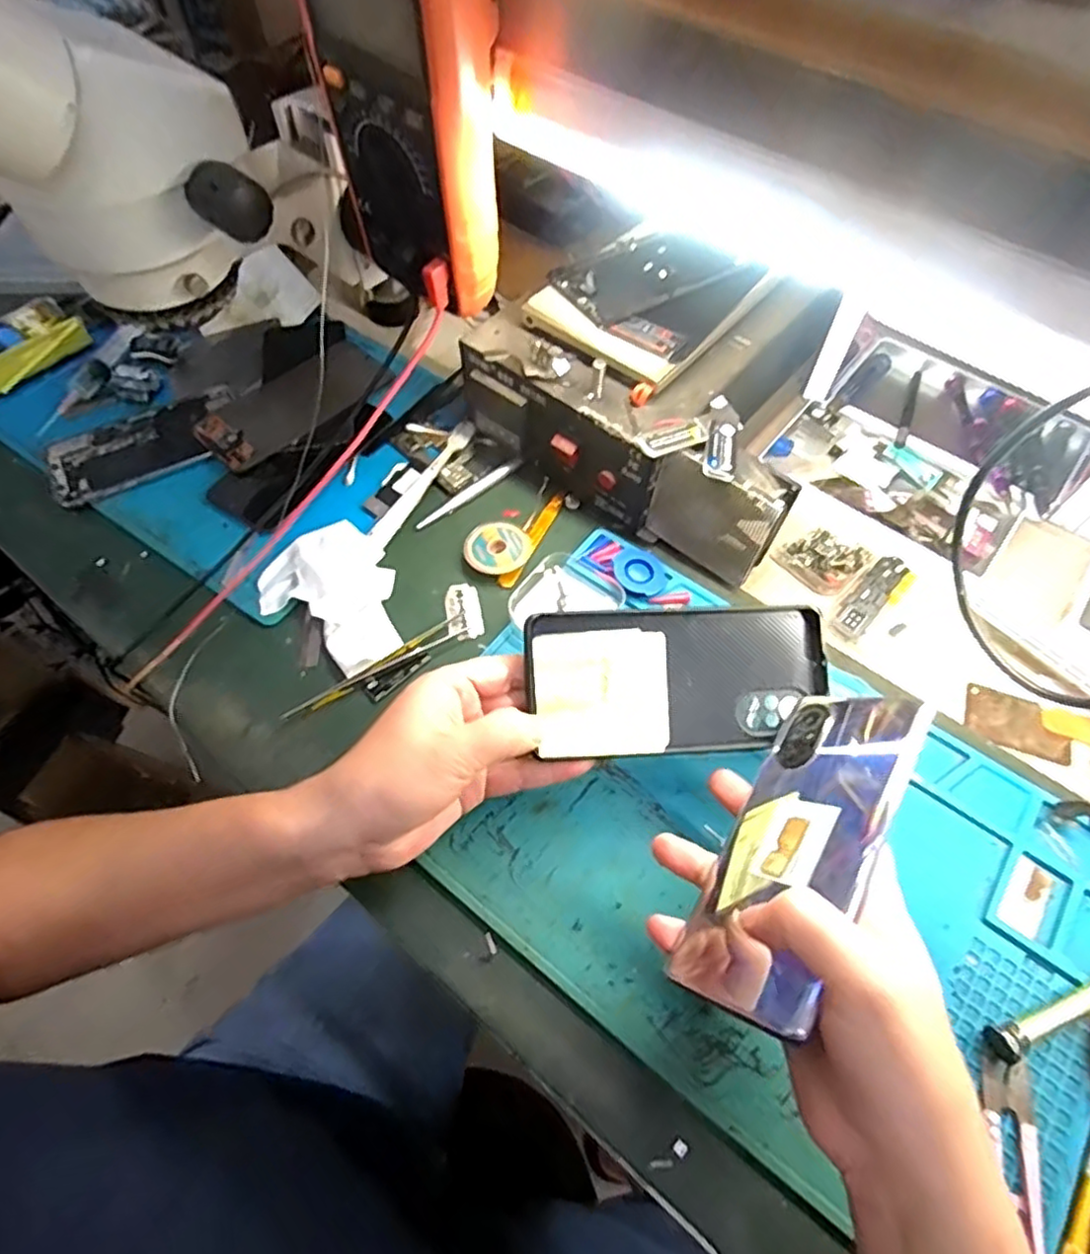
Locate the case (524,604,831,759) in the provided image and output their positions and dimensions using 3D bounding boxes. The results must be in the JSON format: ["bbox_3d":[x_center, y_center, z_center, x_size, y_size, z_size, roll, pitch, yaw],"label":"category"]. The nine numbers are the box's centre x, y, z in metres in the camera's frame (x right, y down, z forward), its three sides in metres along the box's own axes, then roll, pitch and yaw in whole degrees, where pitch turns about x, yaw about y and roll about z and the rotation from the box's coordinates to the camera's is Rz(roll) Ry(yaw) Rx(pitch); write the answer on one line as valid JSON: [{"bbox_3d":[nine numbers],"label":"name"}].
[{"bbox_3d":[0.073,0.028,0.356,0.161,0.006,0.075,-2,86,-6],"label":"case"}]

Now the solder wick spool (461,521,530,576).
[{"bbox_3d":[-0.033,-0.055,0.463,0.045,0.010,0.040,5,61,3],"label":"solder wick spool"}]

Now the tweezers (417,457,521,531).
[{"bbox_3d":[-0.056,-0.100,0.492,0.095,0.007,0.010,-37,67,-18],"label":"tweezers"}]

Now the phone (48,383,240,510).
[{"bbox_3d":[-0.304,-0.140,0.508,0.137,0.011,0.070,-27,64,-14],"label":"phone"}]

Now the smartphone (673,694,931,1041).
[{"bbox_3d":[0.116,0.096,0.300,0.011,0.071,0.158,47,63,-21],"label":"smartphone"}]

